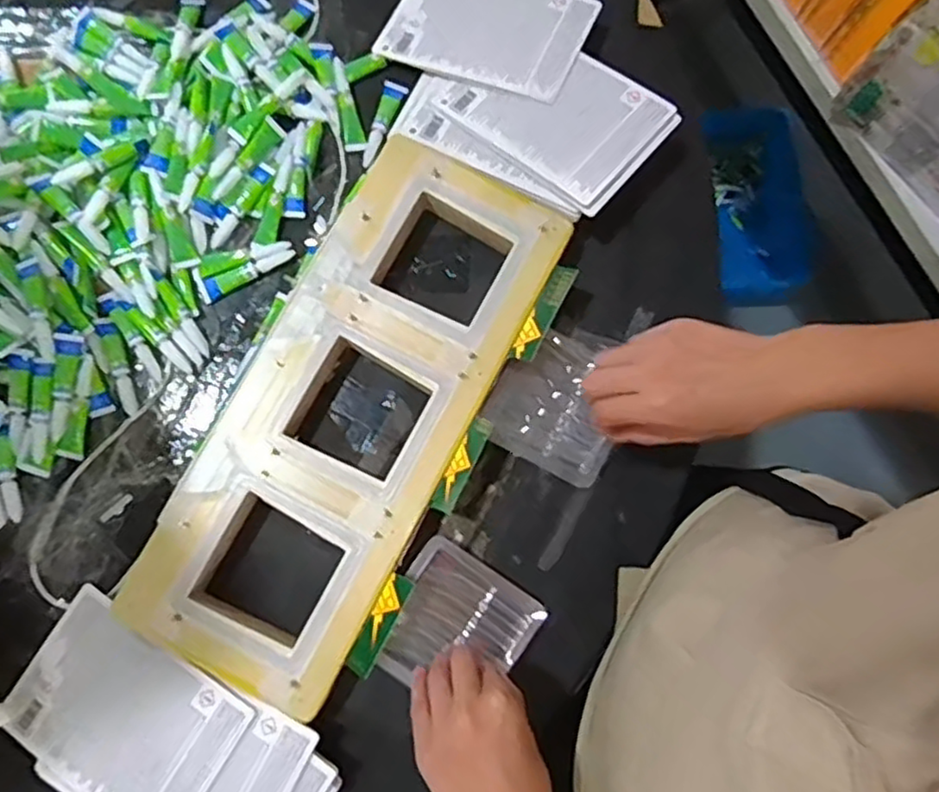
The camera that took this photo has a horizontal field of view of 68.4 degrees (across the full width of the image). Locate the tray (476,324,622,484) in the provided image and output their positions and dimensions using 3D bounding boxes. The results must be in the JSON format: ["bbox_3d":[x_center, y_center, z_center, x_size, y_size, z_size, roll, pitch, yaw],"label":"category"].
[{"bbox_3d":[0.075,0.003,0.545,0.100,0.025,0.108,29,81,4],"label":"tray"}]

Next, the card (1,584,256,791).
[{"bbox_3d":[-0.253,0.232,0.502,0.166,0.008,0.114,31,84,12],"label":"card"}]

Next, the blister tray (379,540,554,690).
[{"bbox_3d":[-0.011,0.174,0.521,0.102,0.021,0.100,34,81,5],"label":"blister tray"}]

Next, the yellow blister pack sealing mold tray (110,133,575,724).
[{"bbox_3d":[-0.088,0.012,0.538,0.172,0.035,0.429,27,80,4],"label":"yellow blister pack sealing mold tray"}]

